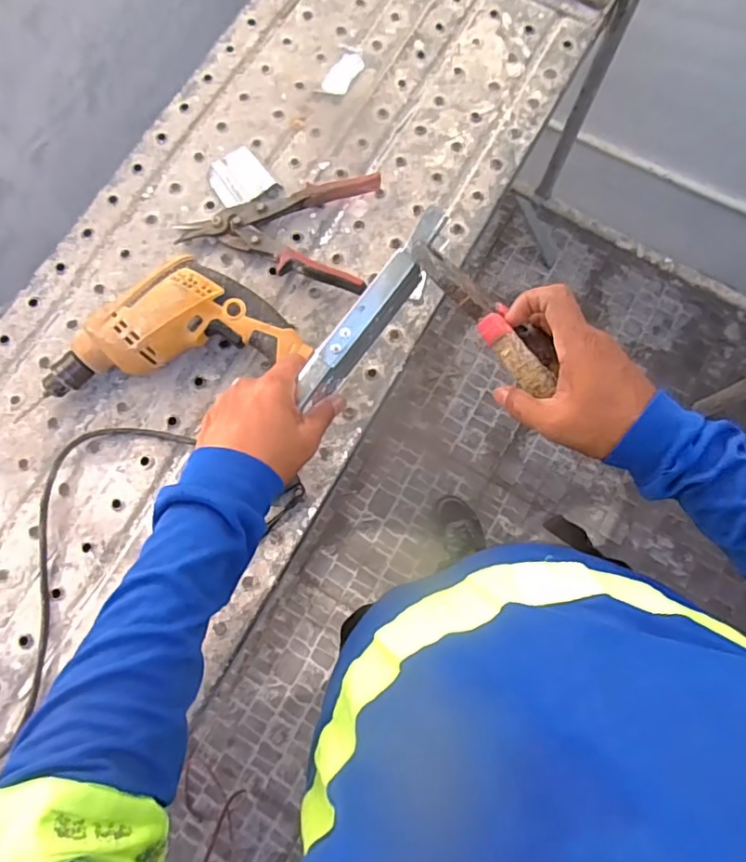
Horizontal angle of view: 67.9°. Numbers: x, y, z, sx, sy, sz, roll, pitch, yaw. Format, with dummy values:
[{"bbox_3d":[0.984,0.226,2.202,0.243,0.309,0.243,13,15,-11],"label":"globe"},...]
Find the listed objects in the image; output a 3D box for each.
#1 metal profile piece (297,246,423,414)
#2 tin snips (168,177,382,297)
[{"bbox_3d":[-0.010,-0.078,0.433,0.023,0.037,0.136,39,94,9],"label":"metal profile piece"},{"bbox_3d":[-0.109,-0.231,0.623,0.217,0.032,0.142,8,76,3],"label":"tin snips"}]

